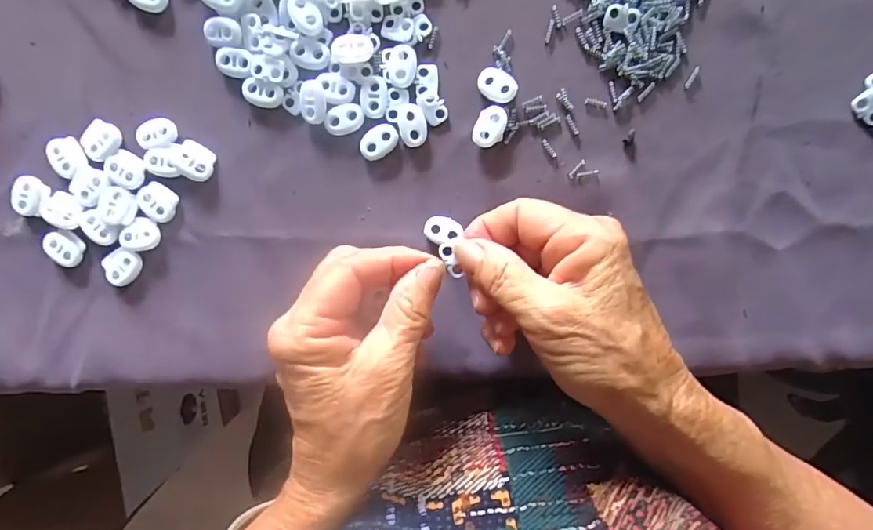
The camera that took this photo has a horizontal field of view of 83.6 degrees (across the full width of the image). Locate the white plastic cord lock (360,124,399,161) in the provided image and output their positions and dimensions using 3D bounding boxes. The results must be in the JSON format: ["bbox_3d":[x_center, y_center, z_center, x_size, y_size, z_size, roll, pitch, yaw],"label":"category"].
[{"bbox_3d":[-0.032,-0.069,0.273,0.023,0.004,0.015,-36,95,6],"label":"white plastic cord lock"}]

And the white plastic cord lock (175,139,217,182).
[{"bbox_3d":[-0.136,-0.059,0.275,0.021,0.008,0.019,28,97,-2],"label":"white plastic cord lock"}]

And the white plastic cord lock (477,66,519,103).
[{"bbox_3d":[0.034,-0.098,0.266,0.022,0.008,0.015,38,97,-4],"label":"white plastic cord lock"}]

